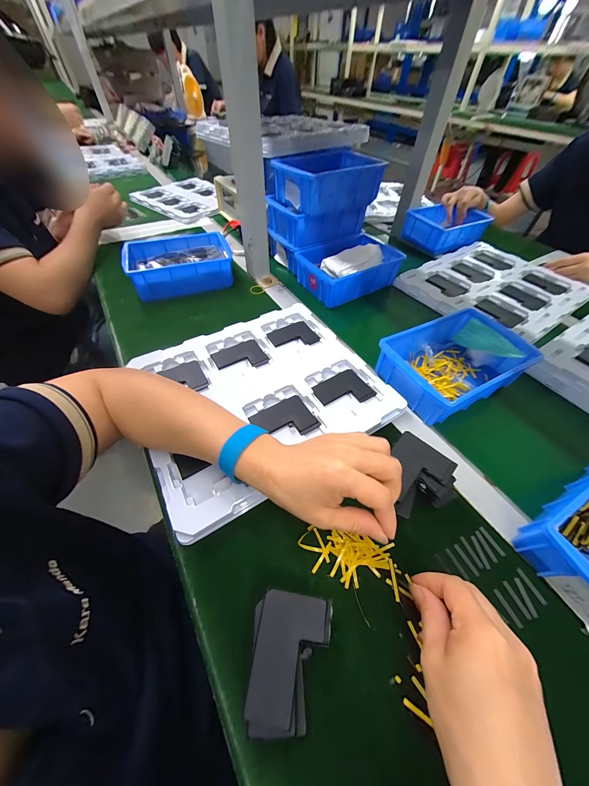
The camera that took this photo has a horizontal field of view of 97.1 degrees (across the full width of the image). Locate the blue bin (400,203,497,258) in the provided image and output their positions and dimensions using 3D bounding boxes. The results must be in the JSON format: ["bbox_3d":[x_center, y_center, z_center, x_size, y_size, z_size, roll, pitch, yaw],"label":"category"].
[{"bbox_3d":[0.397,-0.441,0.697,0.171,0.063,0.142,-29,58,-21],"label":"blue bin"}]

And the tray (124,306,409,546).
[{"bbox_3d":[-0.047,-0.006,0.380,0.318,0.031,0.273,-25,55,-20],"label":"tray"}]

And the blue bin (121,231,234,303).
[{"bbox_3d":[-0.235,-0.270,0.555,0.210,0.065,0.130,-18,55,-14],"label":"blue bin"}]

